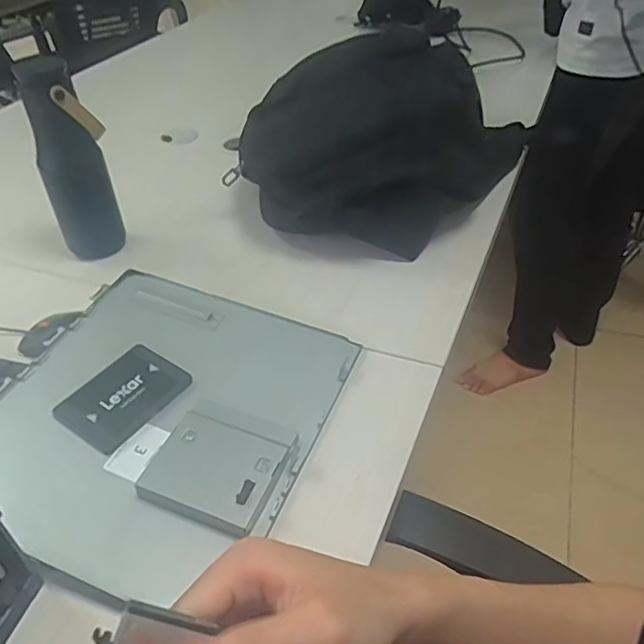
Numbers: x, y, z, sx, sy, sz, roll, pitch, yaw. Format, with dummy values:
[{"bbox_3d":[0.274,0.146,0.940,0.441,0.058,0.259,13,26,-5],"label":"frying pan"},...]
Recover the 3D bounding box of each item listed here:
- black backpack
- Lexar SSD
[{"bbox_3d":[0.075,-0.262,0.784,0.296,0.173,0.400,22,46,28],"label":"black backpack"},{"bbox_3d":[-0.171,0.061,0.512,0.068,0.010,0.098,22,46,28],"label":"Lexar SSD"}]

